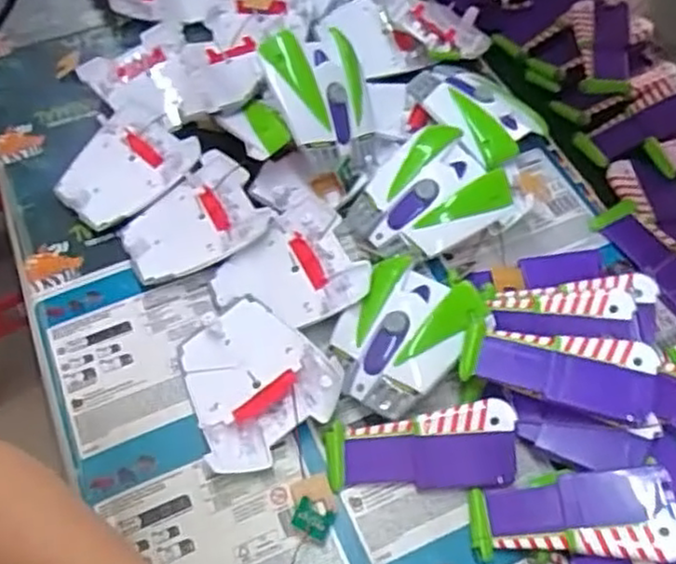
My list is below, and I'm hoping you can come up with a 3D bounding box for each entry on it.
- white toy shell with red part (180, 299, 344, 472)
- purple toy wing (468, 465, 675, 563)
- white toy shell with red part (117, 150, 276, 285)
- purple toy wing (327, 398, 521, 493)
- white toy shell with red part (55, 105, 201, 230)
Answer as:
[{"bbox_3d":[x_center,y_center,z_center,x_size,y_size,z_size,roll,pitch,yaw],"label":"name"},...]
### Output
[{"bbox_3d":[-0.060,0.068,0.484,0.095,0.029,0.103,-34,62,-17],"label":"white toy shell with red part"},{"bbox_3d":[0.141,0.142,0.426,0.119,0.013,0.051,-11,56,20],"label":"purple toy wing"},{"bbox_3d":[-0.112,-0.045,0.554,0.108,0.028,0.090,-29,61,-15],"label":"white toy shell with red part"},{"bbox_3d":[0.054,0.110,0.461,0.120,0.013,0.053,-5,85,4],"label":"purple toy wing"},{"bbox_3d":[-0.177,-0.096,0.584,0.089,0.019,0.105,39,67,24],"label":"white toy shell with red part"}]

